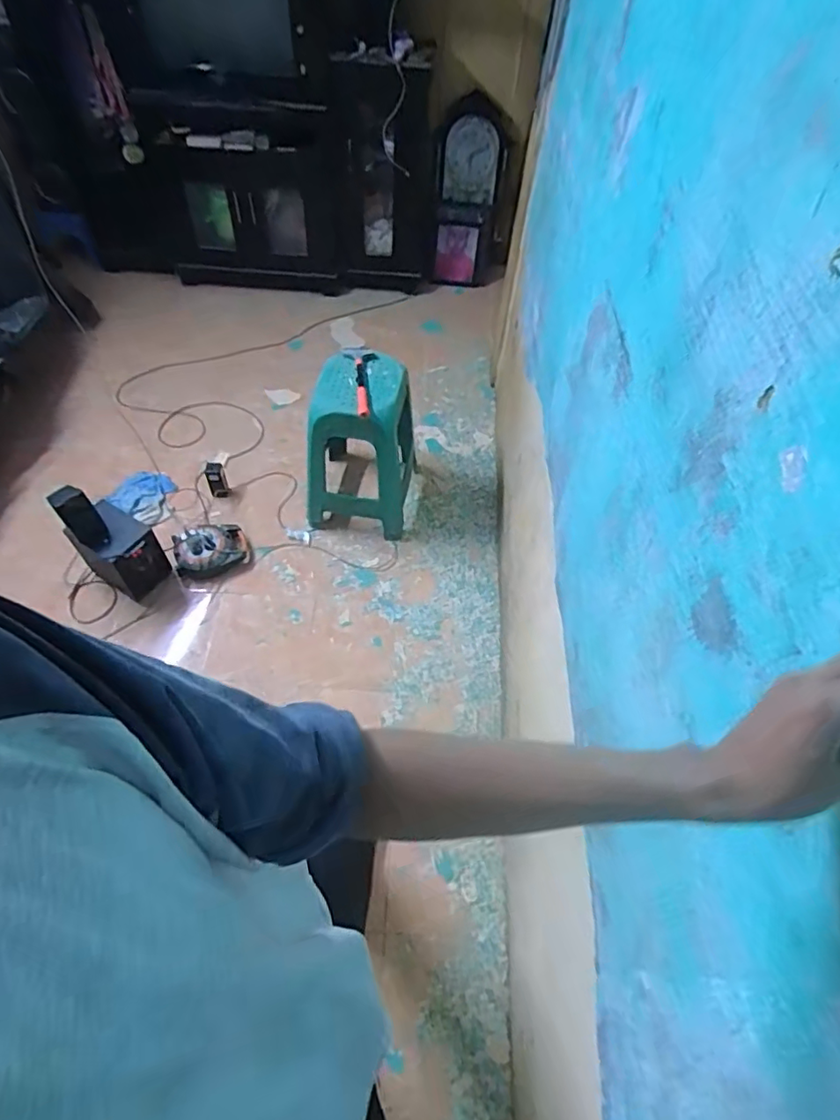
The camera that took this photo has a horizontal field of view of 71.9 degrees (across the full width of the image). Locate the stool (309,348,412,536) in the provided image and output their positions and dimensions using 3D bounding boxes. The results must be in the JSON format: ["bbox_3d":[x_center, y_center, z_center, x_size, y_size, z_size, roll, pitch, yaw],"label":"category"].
[{"bbox_3d":[-0.188,-0.381,1.927,0.318,0.532,0.368,9,54,2],"label":"stool"}]

